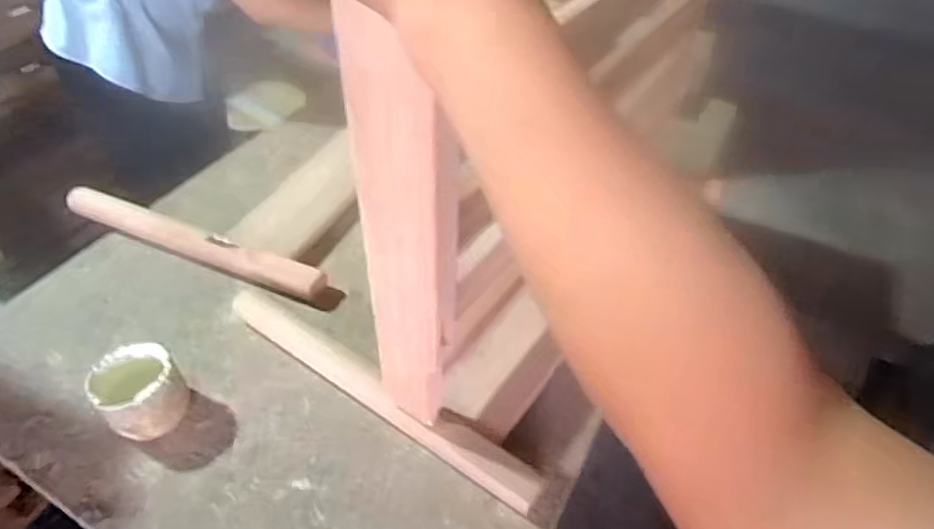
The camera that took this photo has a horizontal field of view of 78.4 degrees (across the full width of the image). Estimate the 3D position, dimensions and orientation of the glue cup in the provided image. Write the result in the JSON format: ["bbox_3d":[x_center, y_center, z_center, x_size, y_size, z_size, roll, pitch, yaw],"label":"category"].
[{"bbox_3d":[-0.379,0.148,0.672,0.086,0.081,0.091,0,45,0],"label":"glue cup"}]

